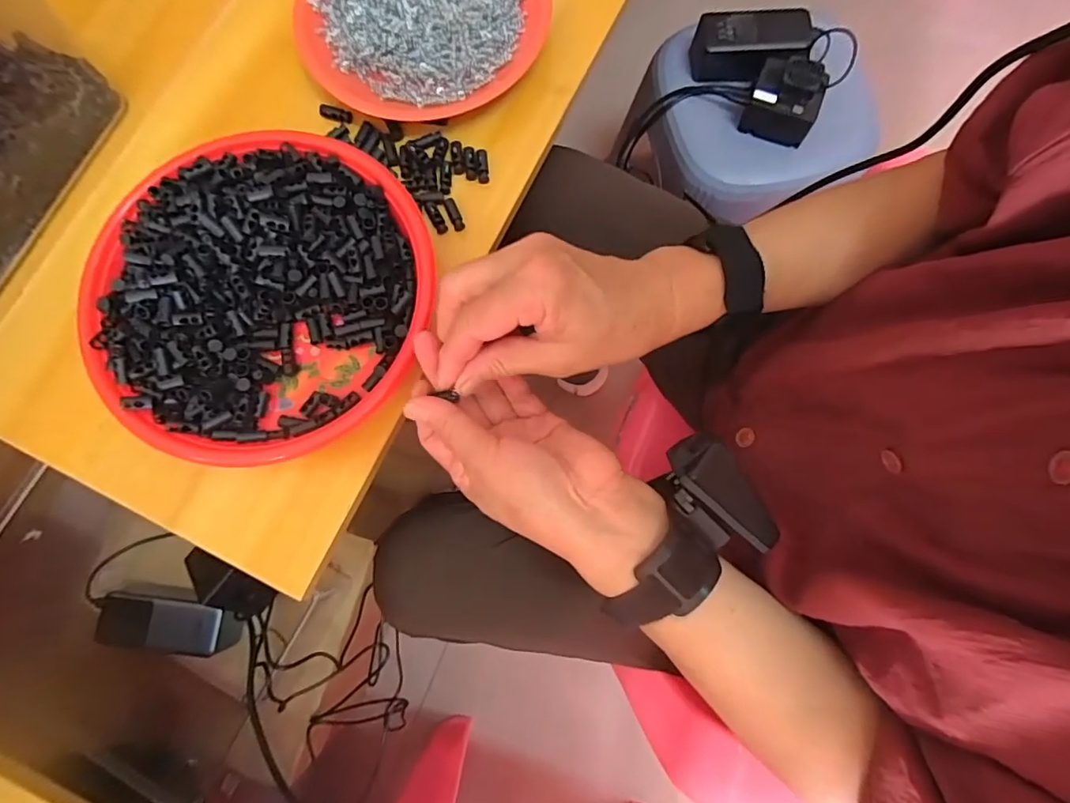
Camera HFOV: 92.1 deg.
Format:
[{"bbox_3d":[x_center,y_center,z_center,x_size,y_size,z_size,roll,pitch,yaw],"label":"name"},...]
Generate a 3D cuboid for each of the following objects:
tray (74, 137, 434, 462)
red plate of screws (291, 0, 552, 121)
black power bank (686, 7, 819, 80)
[{"bbox_3d":[-0.189,-0.075,0.364,0.228,0.044,0.227,-10,80,-2],"label":"tray"},{"bbox_3d":[-0.090,-0.308,0.411,0.191,0.027,0.175,0,80,0],"label":"red plate of screws"},{"bbox_3d":[0.261,-0.428,0.625,0.137,0.048,0.064,-3,80,0],"label":"black power bank"}]

